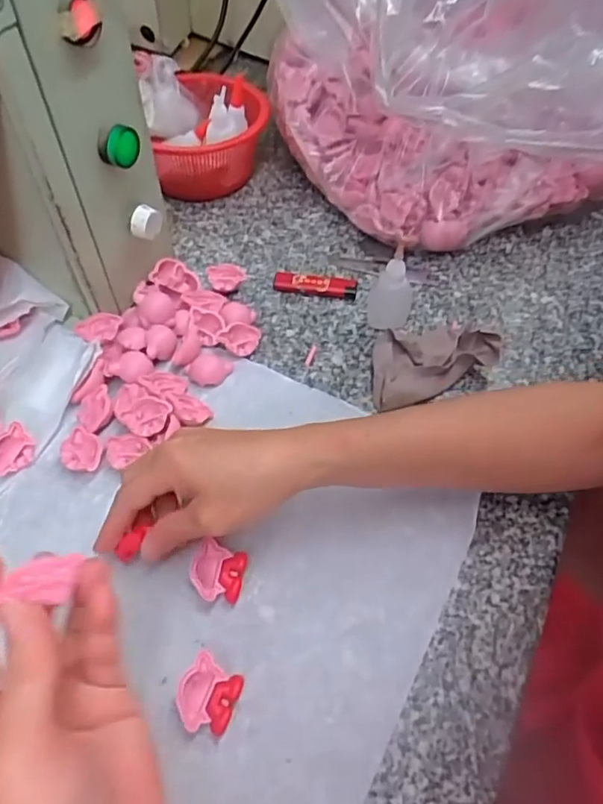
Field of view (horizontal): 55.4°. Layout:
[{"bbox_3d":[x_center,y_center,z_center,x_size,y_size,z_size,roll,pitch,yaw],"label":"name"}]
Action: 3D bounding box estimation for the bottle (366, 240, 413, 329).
[{"bbox_3d":[0.075,-0.094,0.475,0.035,0.077,0.026,9,54,5],"label":"bottle"}]

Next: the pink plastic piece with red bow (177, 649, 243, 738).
[{"bbox_3d":[-0.052,0.165,0.322,0.032,0.014,0.037,19,56,12],"label":"pink plastic piece with red bow"}]

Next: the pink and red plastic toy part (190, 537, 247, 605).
[{"bbox_3d":[-0.052,0.109,0.362,0.032,0.017,0.032,11,55,6],"label":"pink and red plastic toy part"}]

